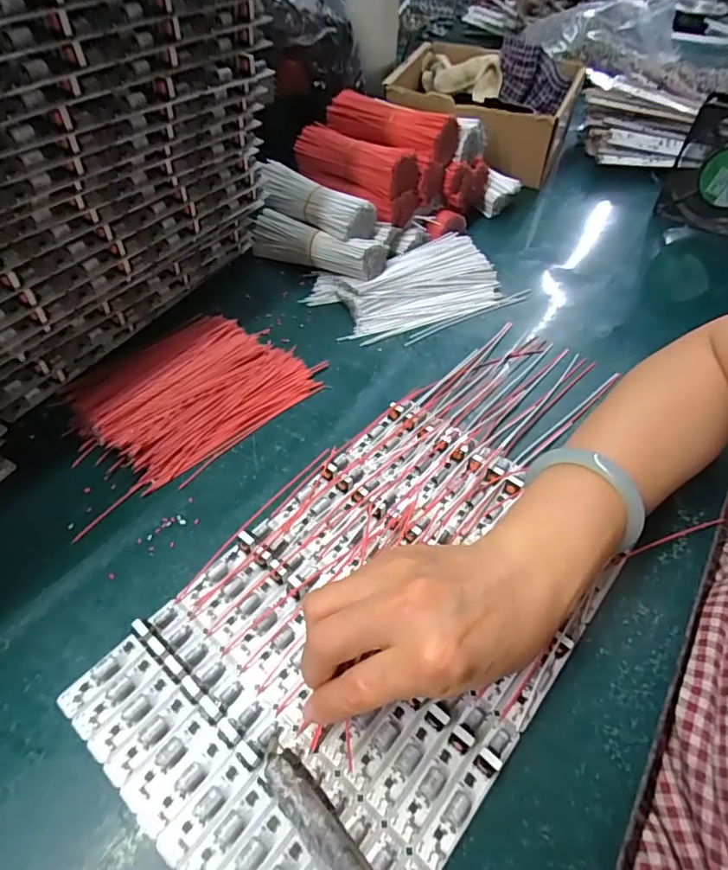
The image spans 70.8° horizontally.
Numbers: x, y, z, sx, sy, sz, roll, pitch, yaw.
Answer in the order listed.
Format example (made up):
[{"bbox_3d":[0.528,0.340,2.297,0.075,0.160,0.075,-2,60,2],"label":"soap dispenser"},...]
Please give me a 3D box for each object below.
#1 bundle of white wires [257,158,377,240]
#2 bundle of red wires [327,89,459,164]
[{"bbox_3d":[-0.053,-0.233,0.513,0.145,0.033,0.049,36,58,23],"label":"bundle of white wires"},{"bbox_3d":[0.024,-0.325,0.533,0.147,0.035,0.050,27,55,17],"label":"bundle of red wires"}]

